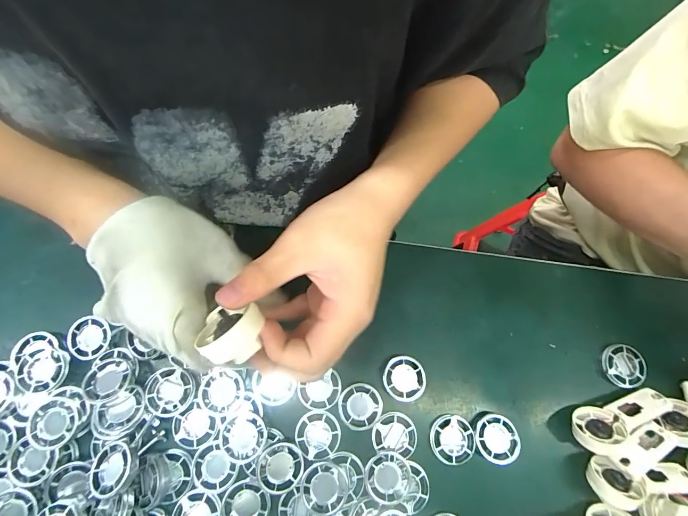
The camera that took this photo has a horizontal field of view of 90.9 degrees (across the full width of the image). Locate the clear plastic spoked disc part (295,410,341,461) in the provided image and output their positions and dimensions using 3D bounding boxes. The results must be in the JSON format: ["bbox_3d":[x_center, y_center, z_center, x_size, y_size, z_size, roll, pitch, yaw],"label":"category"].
[{"bbox_3d":[-0.023,0.153,0.295,0.038,0.004,0.038,1,74,-2],"label":"clear plastic spoked disc part"}]

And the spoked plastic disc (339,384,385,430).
[{"bbox_3d":[0.015,0.133,0.303,0.038,0.004,0.037,1,74,-2],"label":"spoked plastic disc"}]

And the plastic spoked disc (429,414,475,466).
[{"bbox_3d":[0.097,0.162,0.303,0.038,0.006,0.038,0,74,-2],"label":"plastic spoked disc"}]

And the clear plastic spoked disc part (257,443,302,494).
[{"bbox_3d":[-0.053,0.175,0.282,0.036,0.004,0.036,-16,78,-22],"label":"clear plastic spoked disc part"}]

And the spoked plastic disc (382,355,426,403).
[{"bbox_3d":[0.056,0.111,0.313,0.038,0.004,0.039,1,74,-2],"label":"spoked plastic disc"}]

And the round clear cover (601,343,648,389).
[{"bbox_3d":[0.273,0.105,0.332,0.038,0.010,0.040,1,74,-2],"label":"round clear cover"}]

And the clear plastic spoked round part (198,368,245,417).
[{"bbox_3d":[-0.107,0.116,0.297,0.037,0.007,0.038,1,74,-2],"label":"clear plastic spoked round part"}]

